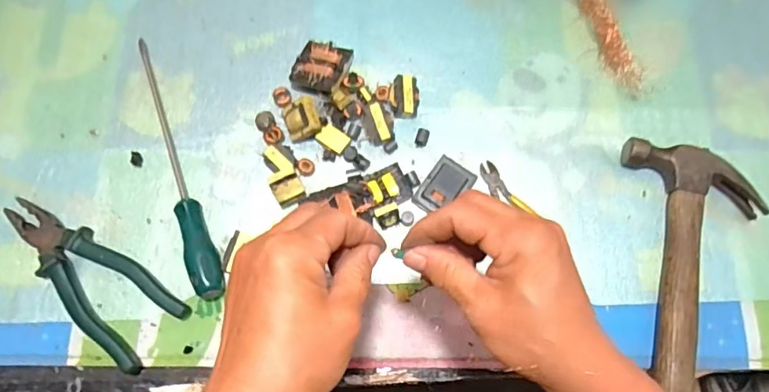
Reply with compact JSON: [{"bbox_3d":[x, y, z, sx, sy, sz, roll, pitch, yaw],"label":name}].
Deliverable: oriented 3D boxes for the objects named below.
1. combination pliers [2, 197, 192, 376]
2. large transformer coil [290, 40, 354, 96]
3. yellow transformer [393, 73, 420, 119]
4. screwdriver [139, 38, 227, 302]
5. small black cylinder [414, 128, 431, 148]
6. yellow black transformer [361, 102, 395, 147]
[{"bbox_3d":[-0.274,0.071,0.476,0.188,0.024,0.068,40,79,11],"label":"combination pliers"},{"bbox_3d":[-0.065,-0.133,0.530,0.051,0.024,0.060,17,75,5],"label":"large transformer coil"},{"bbox_3d":[0.023,-0.104,0.523,0.025,0.015,0.047,-1,74,1],"label":"yellow transformer"},{"bbox_3d":[-0.212,-0.034,0.504,0.025,0.027,0.291,-23,75,-5],"label":"screwdriver"},{"bbox_3d":[0.038,-0.059,0.515,0.012,0.007,0.019,14,75,5],"label":"small black cylinder"},{"bbox_3d":[-0.007,-0.074,0.517,0.030,0.012,0.044,-17,75,-4],"label":"yellow black transformer"}]

